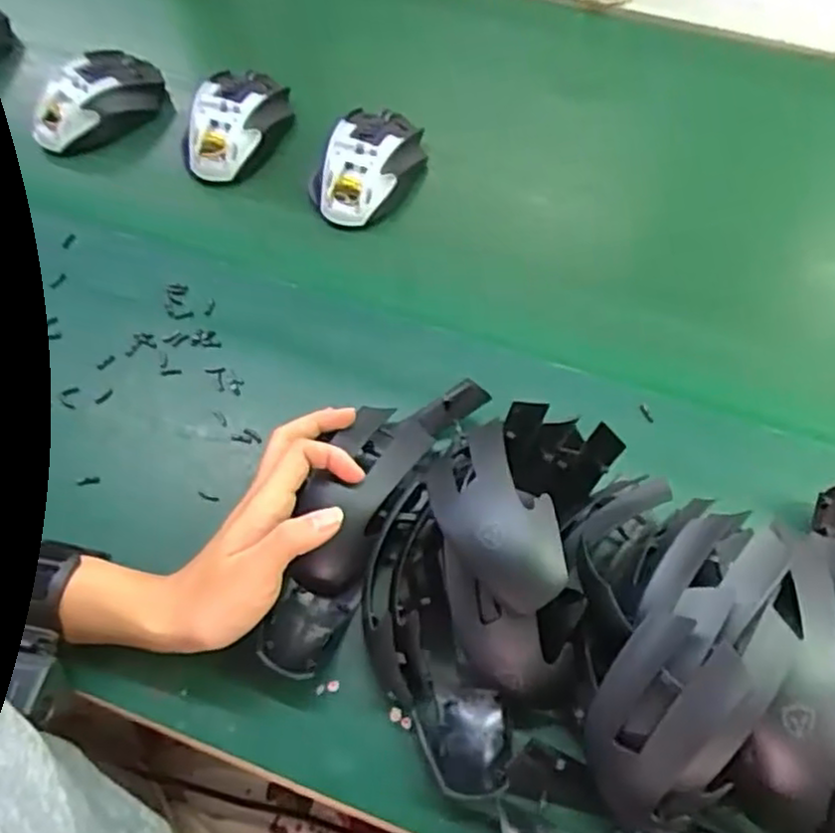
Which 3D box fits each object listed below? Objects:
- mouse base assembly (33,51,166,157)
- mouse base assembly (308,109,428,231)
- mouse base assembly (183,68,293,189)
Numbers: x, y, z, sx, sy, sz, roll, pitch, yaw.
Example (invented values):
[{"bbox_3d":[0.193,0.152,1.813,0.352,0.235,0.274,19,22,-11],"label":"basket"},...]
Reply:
[{"bbox_3d":[-0.272,-0.267,0.609,0.112,0.042,0.067,-27,65,-12],"label":"mouse base assembly"},{"bbox_3d":[-0.040,-0.202,0.576,0.077,0.046,0.109,28,67,15],"label":"mouse base assembly"},{"bbox_3d":[-0.153,-0.247,0.600,0.071,0.040,0.113,25,66,14],"label":"mouse base assembly"}]

